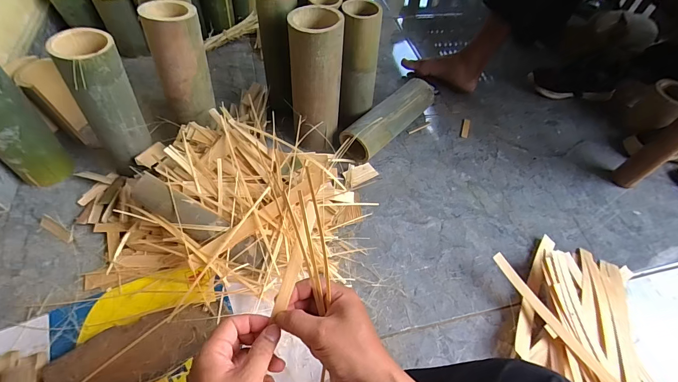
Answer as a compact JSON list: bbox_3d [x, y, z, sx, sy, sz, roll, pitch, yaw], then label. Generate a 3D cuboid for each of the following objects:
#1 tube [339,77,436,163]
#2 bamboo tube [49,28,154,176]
[{"bbox_3d":[0.115,-0.169,0.796,0.082,0.090,0.301,36,58,20],"label":"tube"},{"bbox_3d":[-0.396,-0.149,0.579,0.094,0.227,0.082,-29,62,-23],"label":"bamboo tube"}]

